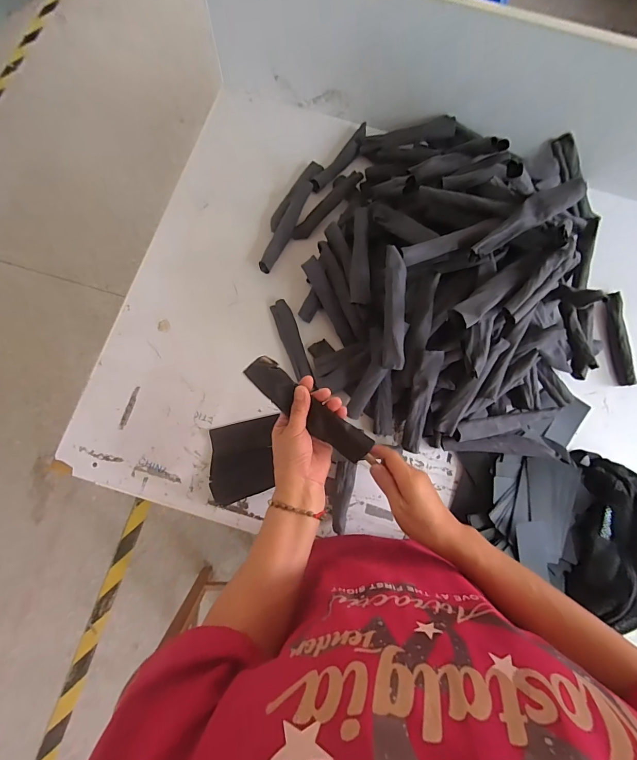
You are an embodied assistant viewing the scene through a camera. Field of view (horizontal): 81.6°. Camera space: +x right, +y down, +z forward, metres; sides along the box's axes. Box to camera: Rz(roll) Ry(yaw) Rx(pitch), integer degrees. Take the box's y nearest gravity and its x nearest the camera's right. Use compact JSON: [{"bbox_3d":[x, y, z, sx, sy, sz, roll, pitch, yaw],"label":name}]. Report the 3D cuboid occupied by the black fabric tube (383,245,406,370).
[{"bbox_3d":[0.118,-0.107,0.568,0.033,0.016,0.181,-4,107,-2],"label":"black fabric tube"}]

